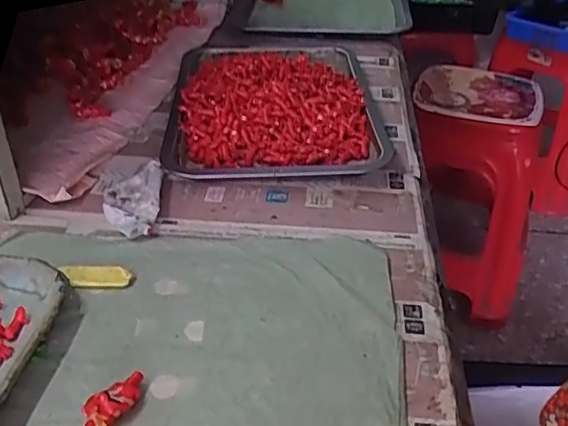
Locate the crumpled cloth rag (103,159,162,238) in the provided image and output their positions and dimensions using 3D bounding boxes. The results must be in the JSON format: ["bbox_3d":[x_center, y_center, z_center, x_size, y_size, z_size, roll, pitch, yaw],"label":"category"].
[{"bbox_3d":[-0.127,-0.013,0.505,0.048,0.017,0.096,-4,36,-10],"label":"crumpled cloth rag"}]

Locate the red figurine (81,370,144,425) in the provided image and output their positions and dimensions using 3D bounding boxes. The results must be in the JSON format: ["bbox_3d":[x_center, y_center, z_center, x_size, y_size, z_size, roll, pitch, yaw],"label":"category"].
[{"bbox_3d":[-0.098,0.109,0.342,0.021,0.014,0.044,15,37,15],"label":"red figurine"}]

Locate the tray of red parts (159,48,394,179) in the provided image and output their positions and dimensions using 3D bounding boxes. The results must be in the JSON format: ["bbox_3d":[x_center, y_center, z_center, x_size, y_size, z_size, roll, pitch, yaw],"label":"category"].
[{"bbox_3d":[-0.012,-0.122,0.641,0.209,0.038,0.292,1,36,-4],"label":"tray of red parts"}]

